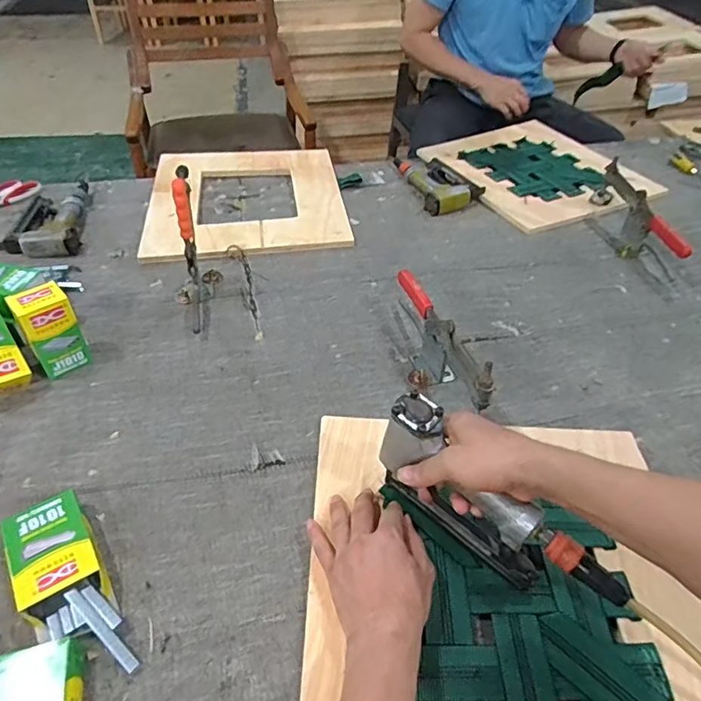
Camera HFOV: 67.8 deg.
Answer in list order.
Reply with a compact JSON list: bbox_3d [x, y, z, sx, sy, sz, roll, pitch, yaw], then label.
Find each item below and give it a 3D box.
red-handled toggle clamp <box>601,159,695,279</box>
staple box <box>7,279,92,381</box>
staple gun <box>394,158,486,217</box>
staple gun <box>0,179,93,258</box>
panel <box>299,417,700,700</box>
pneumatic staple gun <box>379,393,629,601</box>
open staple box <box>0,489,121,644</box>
[{"bbox_3d":[0.548,-0.263,1.004,0.050,0.109,0.298,-5,56,-7],"label":"red-handled toggle clamp"},{"bbox_3d":[-0.417,-0.026,0.730,0.067,0.123,0.061,-30,52,-29],"label":"staple box"},{"bbox_3d":[0.205,-0.391,1.184,0.142,0.042,0.233,-11,45,-12],"label":"staple gun"},{"bbox_3d":[-0.600,-0.263,1.032,0.141,0.039,0.264,-9,45,-11],"label":"staple gun"},{"bbox_3d":[0.159,0.241,0.520,0.399,0.025,0.420,1,44,1],"label":"panel"},{"bbox_3d":[0.134,0.160,0.505,0.046,0.134,0.243,-34,54,-31],"label":"pneumatic staple gun"},{"bbox_3d":[-0.299,0.219,0.535,0.080,0.037,0.147,-25,50,-25],"label":"open staple box"}]

